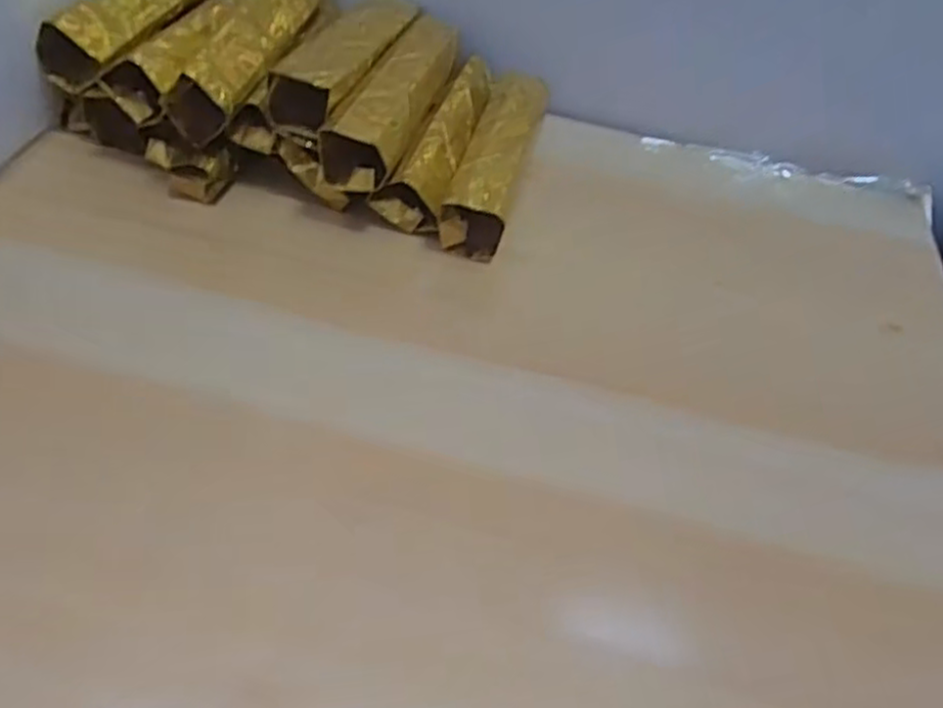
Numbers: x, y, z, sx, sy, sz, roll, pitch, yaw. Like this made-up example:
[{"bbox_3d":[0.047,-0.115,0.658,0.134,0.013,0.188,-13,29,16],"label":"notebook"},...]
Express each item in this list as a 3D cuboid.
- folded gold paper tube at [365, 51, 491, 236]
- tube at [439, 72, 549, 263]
[{"bbox_3d":[-0.016,-0.112,0.382,0.031,0.034,0.127,15,48,2],"label":"folded gold paper tube"},{"bbox_3d":[0.015,-0.100,0.375,0.029,0.033,0.137,15,48,3],"label":"tube"}]

